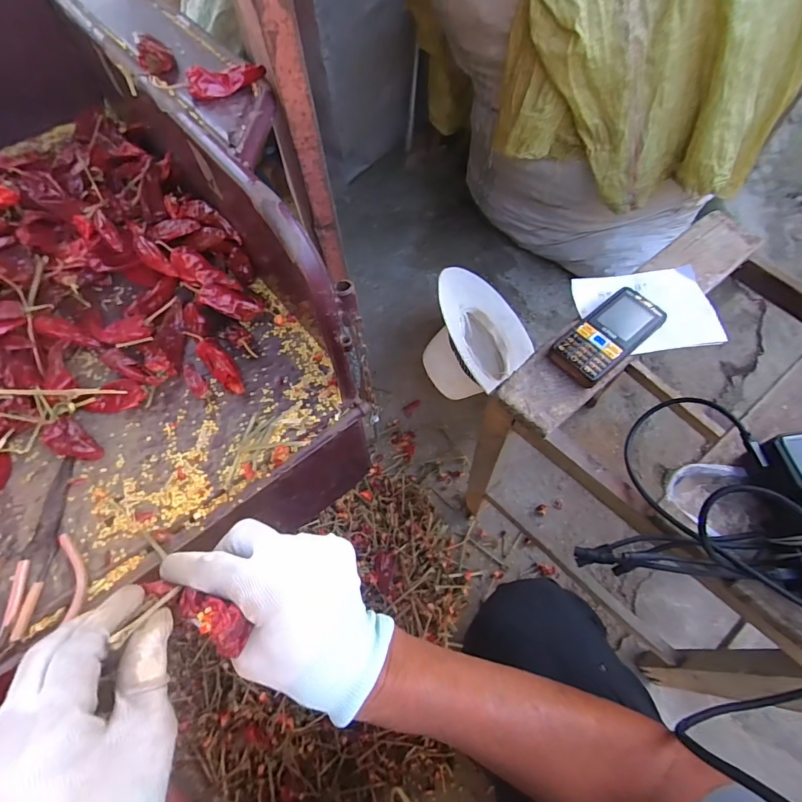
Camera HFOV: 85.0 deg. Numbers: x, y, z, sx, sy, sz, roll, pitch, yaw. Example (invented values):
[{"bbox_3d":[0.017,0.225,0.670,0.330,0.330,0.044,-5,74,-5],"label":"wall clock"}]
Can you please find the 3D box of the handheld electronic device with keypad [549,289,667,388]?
[{"bbox_3d":[0.215,-0.067,0.458,0.122,0.029,0.059,-39,66,-17],"label":"handheld electronic device with keypad"}]

